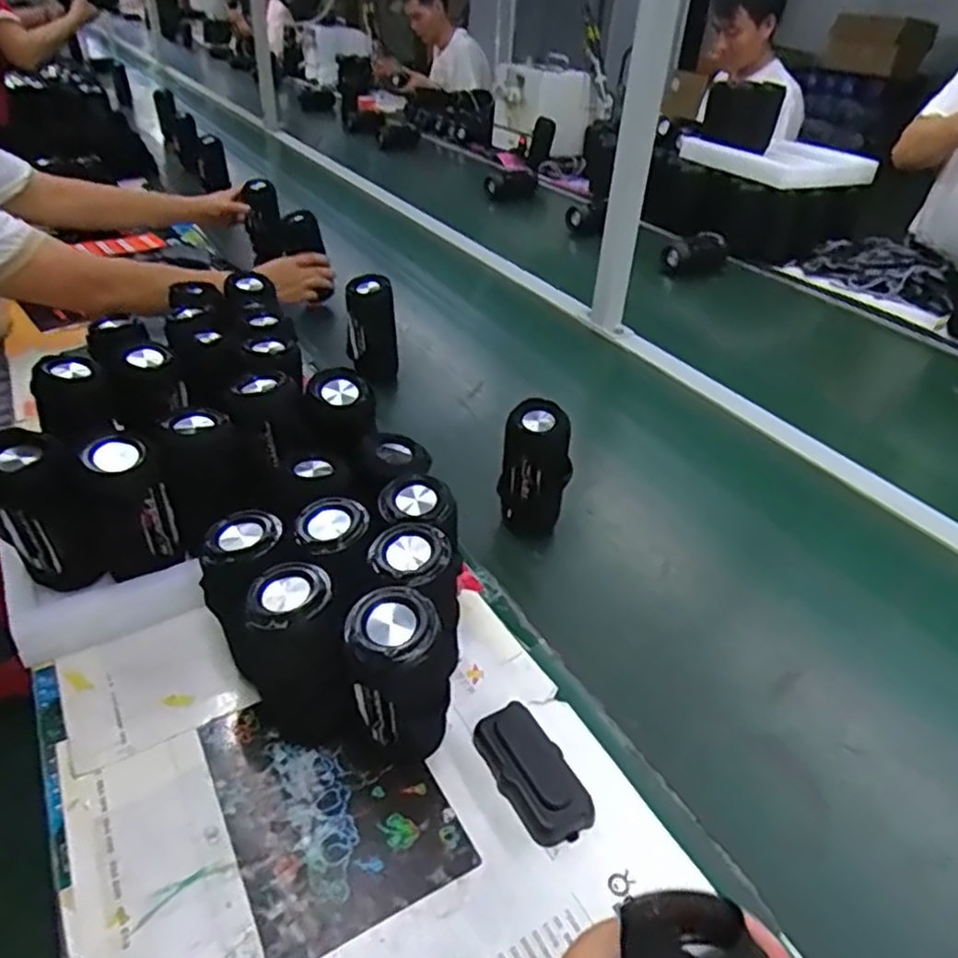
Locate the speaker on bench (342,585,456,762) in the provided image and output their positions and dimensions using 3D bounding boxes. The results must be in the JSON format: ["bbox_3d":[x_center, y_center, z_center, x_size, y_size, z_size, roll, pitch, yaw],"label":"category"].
[{"bbox_3d":[-0.056,0.147,0.512,0.068,0.146,0.067,2,37,-1],"label":"speaker on bench"}]

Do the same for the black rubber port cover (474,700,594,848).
[{"bbox_3d":[0.039,0.219,0.527,0.049,0.023,0.105,-15,40,-22],"label":"black rubber port cover"}]

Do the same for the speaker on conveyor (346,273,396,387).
[{"bbox_3d":[-0.157,-0.212,1.024,0.072,0.154,0.054,-4,37,-8],"label":"speaker on conveyor"}]

